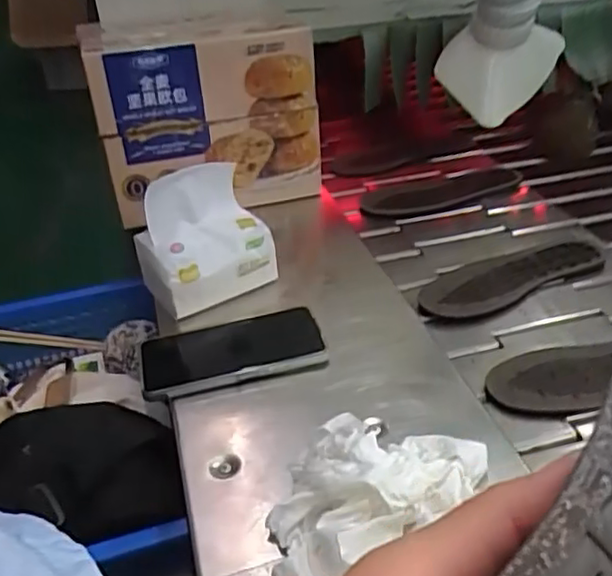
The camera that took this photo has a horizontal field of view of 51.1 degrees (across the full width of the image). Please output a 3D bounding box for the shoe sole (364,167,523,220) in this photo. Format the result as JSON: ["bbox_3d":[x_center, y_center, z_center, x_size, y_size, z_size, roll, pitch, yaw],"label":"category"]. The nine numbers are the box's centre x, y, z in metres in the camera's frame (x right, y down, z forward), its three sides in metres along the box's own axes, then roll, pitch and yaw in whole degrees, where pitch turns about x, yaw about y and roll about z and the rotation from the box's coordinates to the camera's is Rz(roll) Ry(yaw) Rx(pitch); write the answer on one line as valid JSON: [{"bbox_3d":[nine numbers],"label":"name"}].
[{"bbox_3d":[0.205,-0.146,0.958,0.272,0.010,0.091,-20,37,-23],"label":"shoe sole"}]

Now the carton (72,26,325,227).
[{"bbox_3d":[-0.124,-0.215,0.806,0.260,0.219,0.133,-12,38,-14],"label":"carton"}]

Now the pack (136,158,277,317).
[{"bbox_3d":[-0.106,-0.047,0.658,0.123,0.116,0.096,-30,43,-32],"label":"pack"}]

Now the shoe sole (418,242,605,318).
[{"bbox_3d":[0.242,-0.013,0.754,0.244,0.013,0.091,-16,36,-18],"label":"shoe sole"}]

